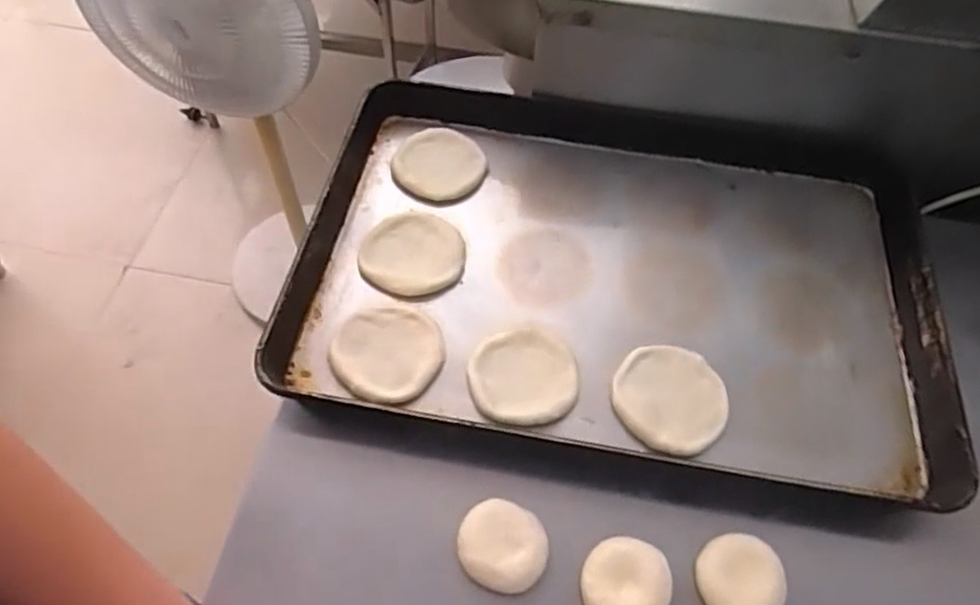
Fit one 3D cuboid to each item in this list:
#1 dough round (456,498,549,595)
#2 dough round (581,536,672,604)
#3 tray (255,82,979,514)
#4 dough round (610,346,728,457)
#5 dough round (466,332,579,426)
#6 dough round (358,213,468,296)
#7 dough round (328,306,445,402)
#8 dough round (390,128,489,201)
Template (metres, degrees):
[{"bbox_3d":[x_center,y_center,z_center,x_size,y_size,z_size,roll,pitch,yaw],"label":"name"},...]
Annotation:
[{"bbox_3d":[0.011,0.193,0.550,0.068,0.026,0.064,1,56,-2],"label":"dough round"},{"bbox_3d":[0.106,0.219,0.537,0.065,0.021,0.069,1,56,-2],"label":"dough round"},{"bbox_3d":[0.124,-0.027,0.699,0.617,0.053,0.412,10,56,4],"label":"tray"},{"bbox_3d":[0.163,0.086,0.627,0.095,0.015,0.101,1,56,-2],"label":"dough round"},{"bbox_3d":[0.032,0.066,0.637,0.098,0.015,0.092,1,56,-2],"label":"dough round"},{"bbox_3d":[-0.079,-0.050,0.713,0.104,0.019,0.088,-4,56,-5],"label":"dough round"},{"bbox_3d":[-0.096,0.047,0.643,0.099,0.011,0.095,1,56,-2],"label":"dough round"},{"bbox_3d":[-0.057,-0.157,0.783,0.100,0.022,0.097,1,56,-2],"label":"dough round"}]

